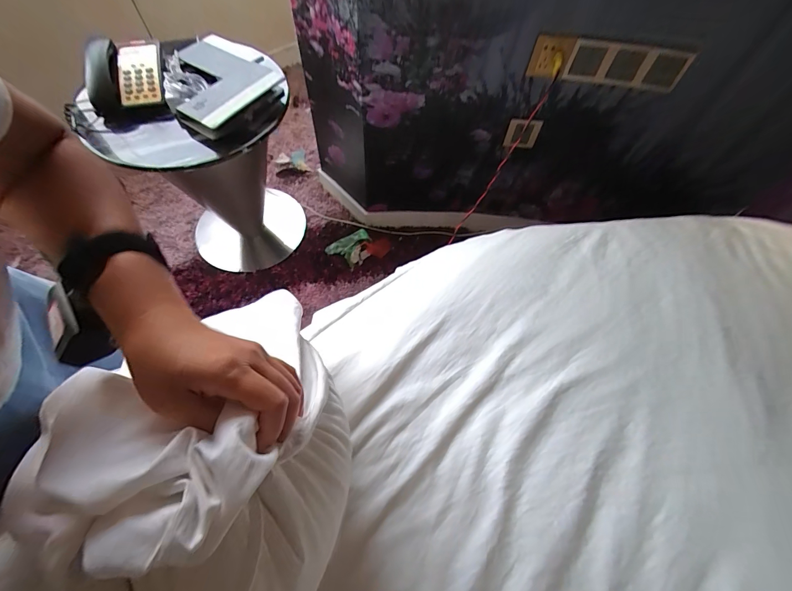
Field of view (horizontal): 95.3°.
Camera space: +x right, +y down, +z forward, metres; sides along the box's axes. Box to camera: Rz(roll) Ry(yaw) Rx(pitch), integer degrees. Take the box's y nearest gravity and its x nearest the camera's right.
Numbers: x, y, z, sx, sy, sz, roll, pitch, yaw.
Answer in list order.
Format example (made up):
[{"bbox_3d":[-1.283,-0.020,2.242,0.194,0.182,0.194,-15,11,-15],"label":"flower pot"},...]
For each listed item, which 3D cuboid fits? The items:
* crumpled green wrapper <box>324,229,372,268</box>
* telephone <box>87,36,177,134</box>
[{"bbox_3d":[-0.168,-0.168,1.295,0.151,0.058,0.120,-23,66,-13],"label":"crumpled green wrapper"},{"bbox_3d":[-0.616,-0.481,0.831,0.178,0.096,0.188,-17,64,-11],"label":"telephone"}]

